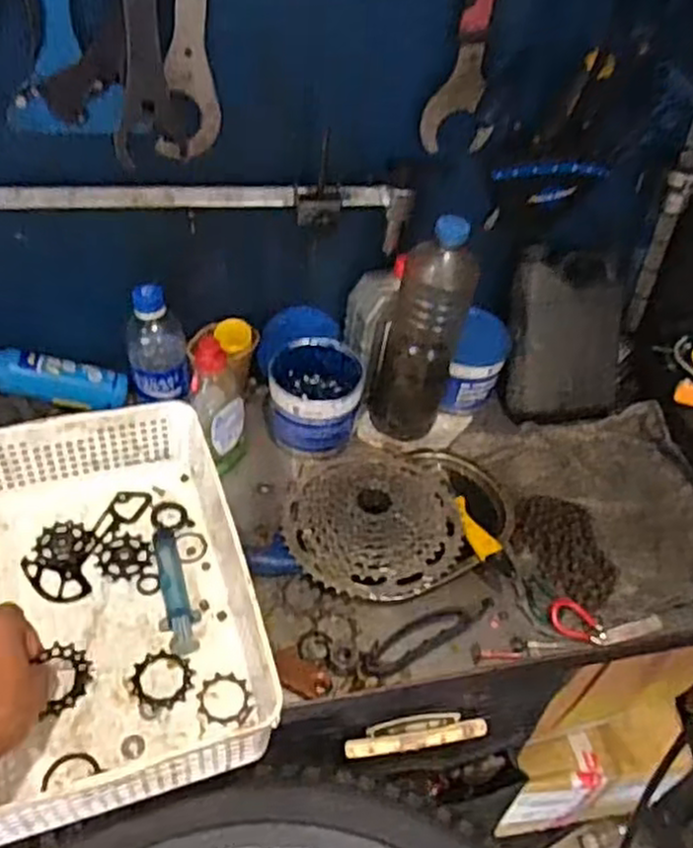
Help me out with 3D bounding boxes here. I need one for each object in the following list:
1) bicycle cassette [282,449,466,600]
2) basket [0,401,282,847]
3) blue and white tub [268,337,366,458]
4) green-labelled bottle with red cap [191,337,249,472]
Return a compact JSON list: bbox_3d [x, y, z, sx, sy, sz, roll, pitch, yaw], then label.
[{"bbox_3d":[0.026,0.090,0.742,0.174,0.050,0.186,-1,45,-7],"label":"bicycle cassette"},{"bbox_3d":[-0.212,0.138,0.604,0.238,0.092,0.327,-13,47,-18],"label":"basket"},{"bbox_3d":[-0.035,-0.025,0.825,0.099,0.099,0.097,3,44,-3],"label":"blue and white tub"},{"bbox_3d":[-0.131,-0.014,0.758,0.051,0.157,0.051,-2,45,-7],"label":"green-labelled bottle with red cap"}]

